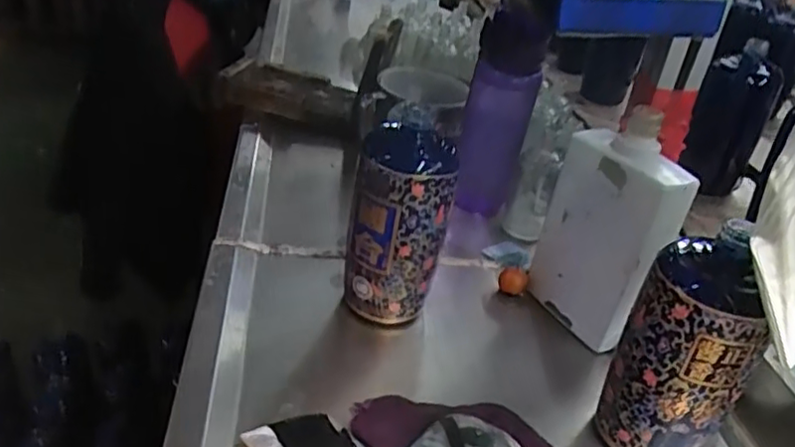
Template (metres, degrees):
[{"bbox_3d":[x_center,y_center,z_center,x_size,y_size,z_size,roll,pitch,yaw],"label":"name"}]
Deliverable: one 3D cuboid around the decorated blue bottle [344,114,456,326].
[{"bbox_3d":[0.000,0.010,0.546,0.082,0.182,0.069,7,31,0],"label":"decorated blue bottle"}]

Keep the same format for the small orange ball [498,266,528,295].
[{"bbox_3d":[0.114,0.056,0.635,0.026,0.030,0.023,15,32,13],"label":"small orange ball"}]

